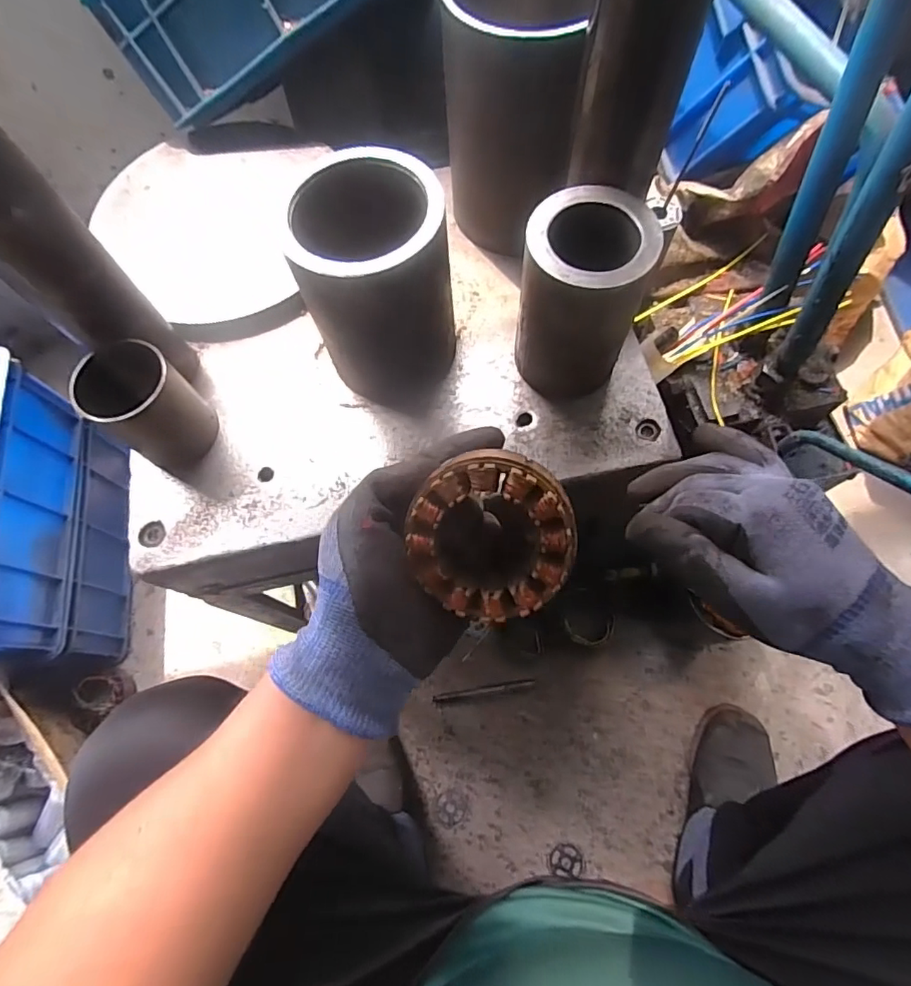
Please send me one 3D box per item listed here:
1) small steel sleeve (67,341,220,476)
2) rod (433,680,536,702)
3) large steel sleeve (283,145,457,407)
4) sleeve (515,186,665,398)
[{"bbox_3d":[-0.245,-0.069,0.416,0.079,0.086,0.067,34,74,14],"label":"small steel sleeve"},{"bbox_3d":[0.043,0.293,0.771,0.150,0.007,0.012,-10,69,-1],"label":"rod"},{"bbox_3d":[-0.054,-0.157,0.404,0.099,0.146,0.111,-9,69,0],"label":"large steel sleeve"},{"bbox_3d":[0.094,-0.146,0.400,0.082,0.127,0.086,15,71,8],"label":"sleeve"}]

